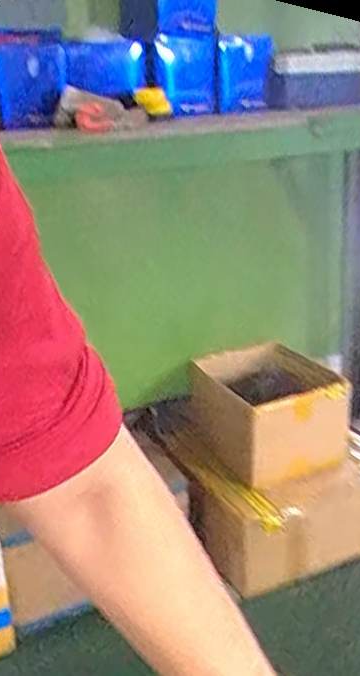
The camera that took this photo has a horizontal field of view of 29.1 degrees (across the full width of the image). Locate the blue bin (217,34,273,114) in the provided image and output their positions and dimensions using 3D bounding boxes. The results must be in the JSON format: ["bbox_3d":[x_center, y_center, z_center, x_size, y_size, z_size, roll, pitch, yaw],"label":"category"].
[{"bbox_3d":[0.117,-0.482,1.267,0.095,0.125,0.060,1,21,9],"label":"blue bin"}]

